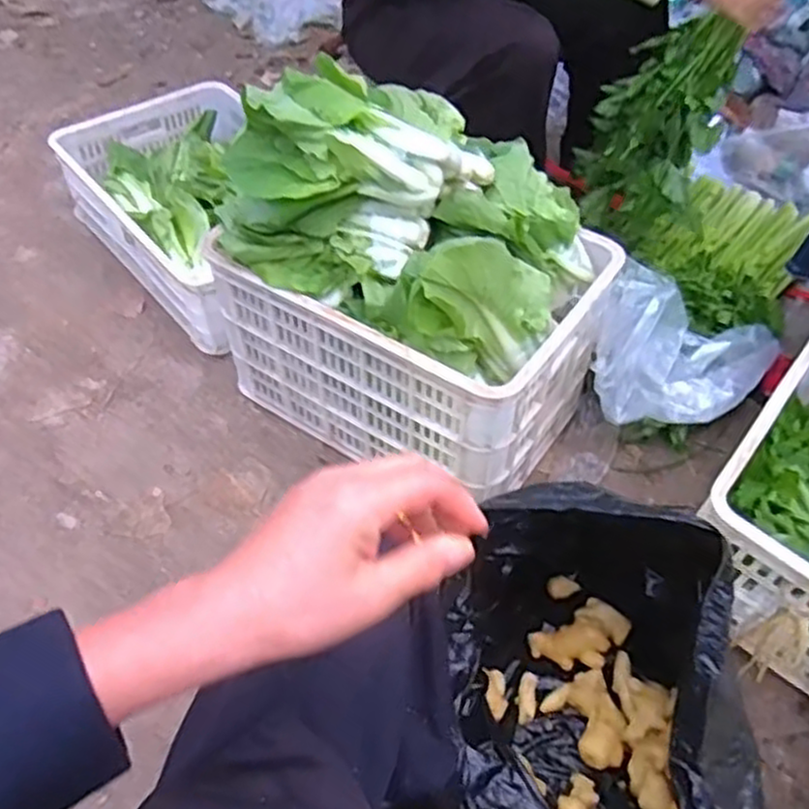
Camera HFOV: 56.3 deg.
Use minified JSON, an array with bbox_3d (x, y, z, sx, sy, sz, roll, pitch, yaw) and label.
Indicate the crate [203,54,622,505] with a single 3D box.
[{"bbox_3d":[0.022,-0.198,1.090,0.490,0.459,0.365,30,55,23],"label":"crate"}]

